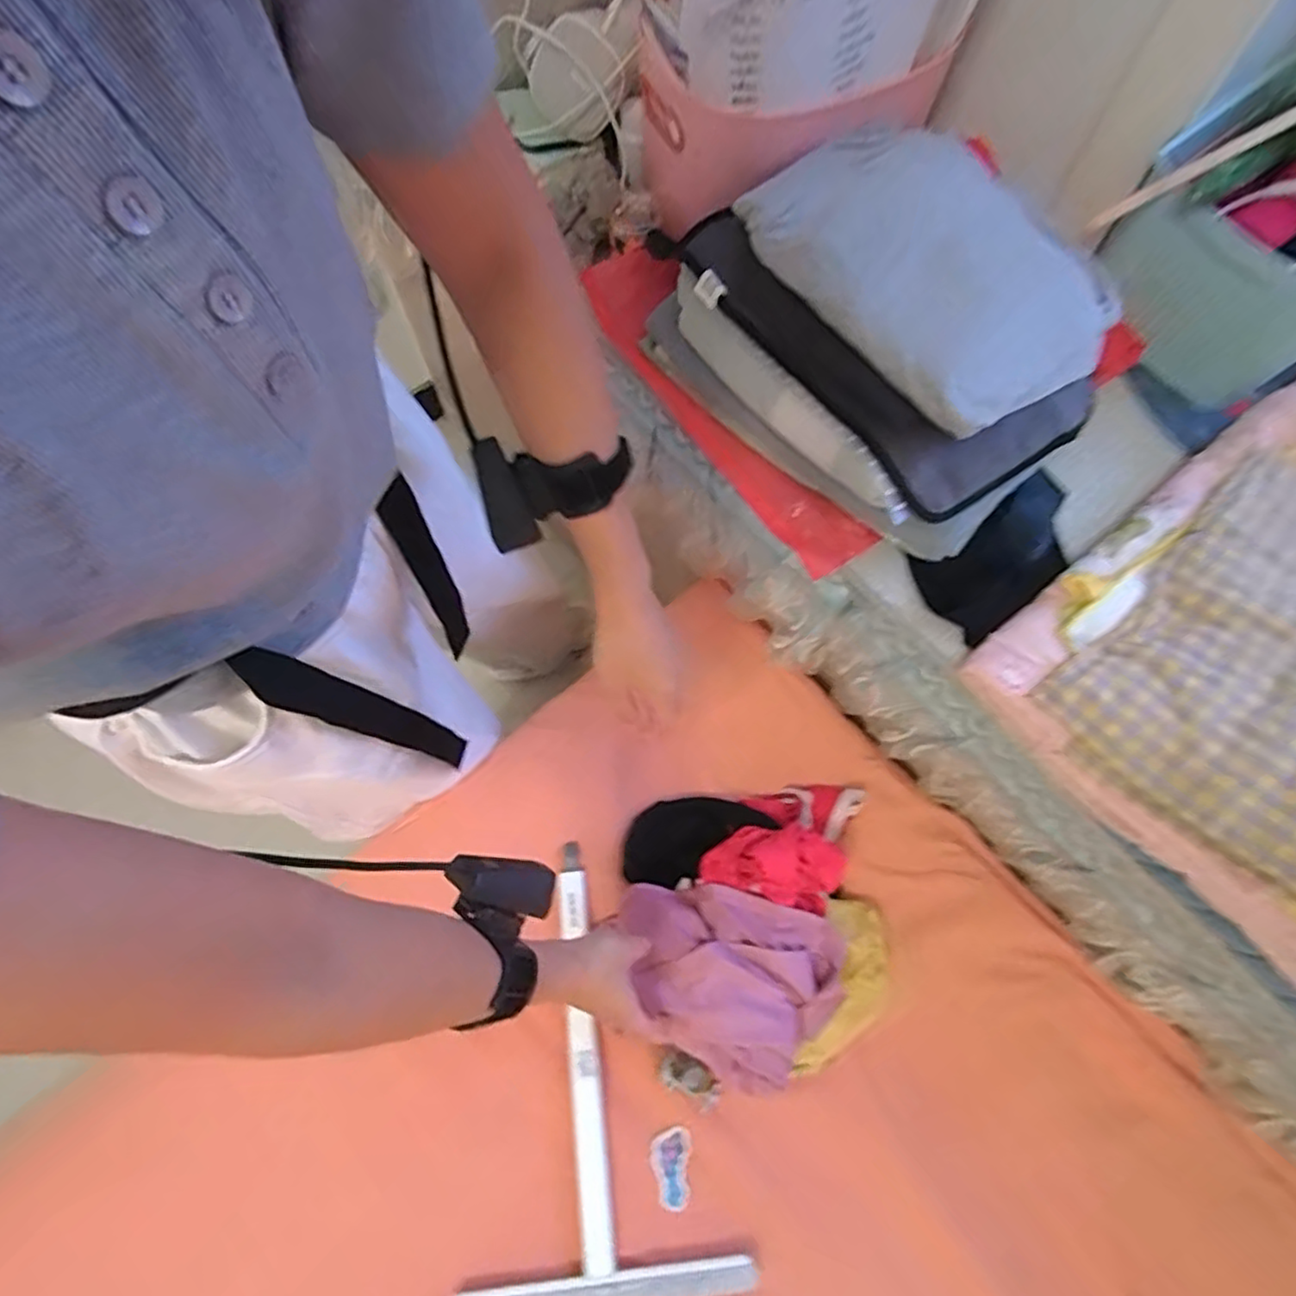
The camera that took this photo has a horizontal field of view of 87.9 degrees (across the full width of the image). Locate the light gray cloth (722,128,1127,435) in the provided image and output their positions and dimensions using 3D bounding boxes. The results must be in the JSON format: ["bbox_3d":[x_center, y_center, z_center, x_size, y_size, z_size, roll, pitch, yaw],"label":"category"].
[{"bbox_3d":[0.258,-0.359,0.602,0.253,0.041,0.332,-32,72,-12],"label":"light gray cloth"}]

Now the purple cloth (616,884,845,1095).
[{"bbox_3d":[0.067,0.304,0.616,0.212,0.050,0.153,16,70,6],"label":"purple cloth"}]

